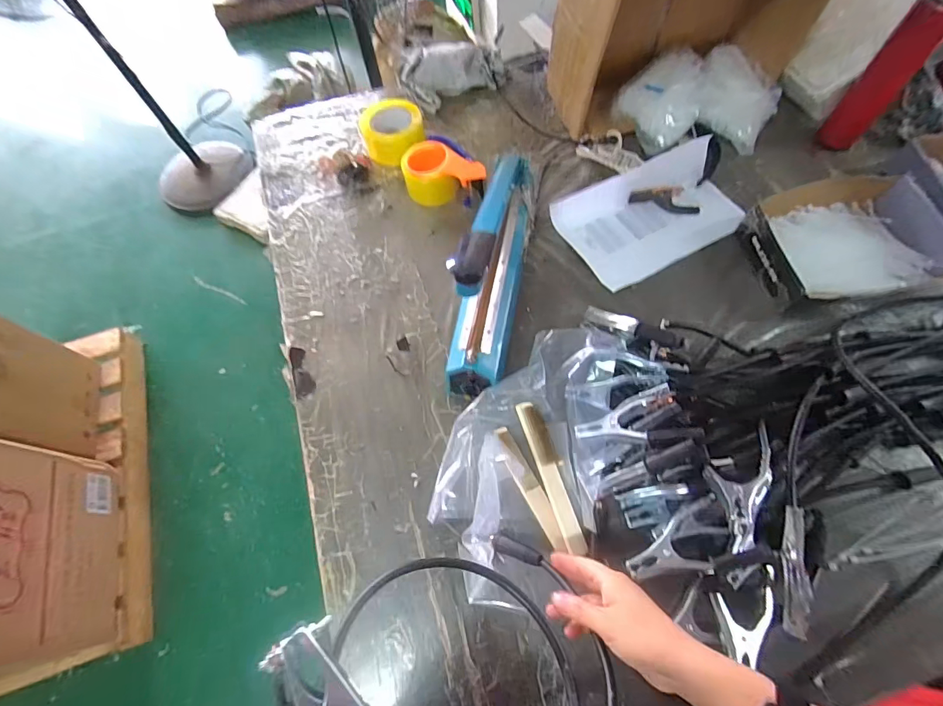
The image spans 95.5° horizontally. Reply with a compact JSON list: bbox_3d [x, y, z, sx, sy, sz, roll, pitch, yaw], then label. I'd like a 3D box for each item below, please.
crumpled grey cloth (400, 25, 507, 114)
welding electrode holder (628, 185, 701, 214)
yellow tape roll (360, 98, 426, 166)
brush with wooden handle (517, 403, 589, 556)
[{"bbox_3d":[-0.036,-0.604,0.924,0.234,0.068,0.128,-19,65,-6],"label":"crumpled grey cloth"},{"bbox_3d":[0.339,-0.265,0.757,0.100,0.026,0.067,-11,65,-2],"label":"welding electrode holder"},{"bbox_3d":[-0.153,-0.434,0.846,0.116,0.075,0.116,-1,65,3],"label":"yellow tape roll"},{"bbox_3d":[0.105,0.154,0.558,0.030,0.020,0.196,-16,65,-4],"label":"brush with wooden handle"}]

